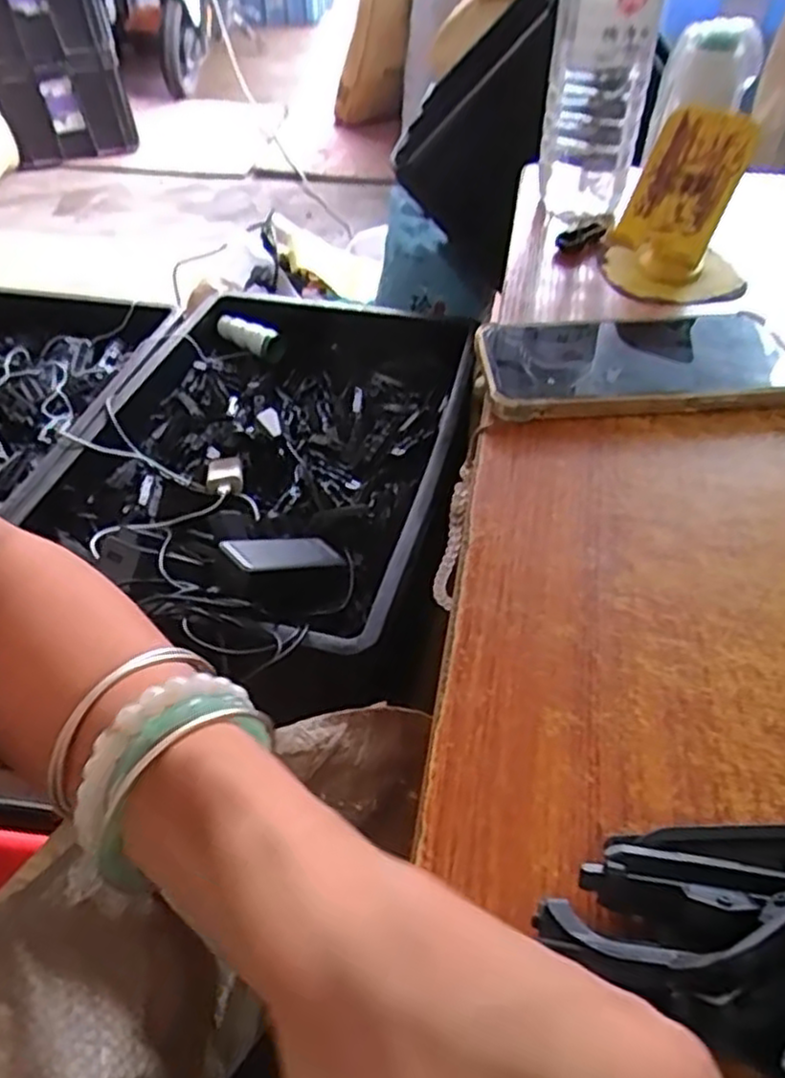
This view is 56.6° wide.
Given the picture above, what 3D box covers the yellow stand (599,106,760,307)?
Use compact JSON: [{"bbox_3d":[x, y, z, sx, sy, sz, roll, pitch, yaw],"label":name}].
[{"bbox_3d":[0.185,-0.207,0.460,0.085,0.098,0.071,14,46,15],"label":"yellow stand"}]

